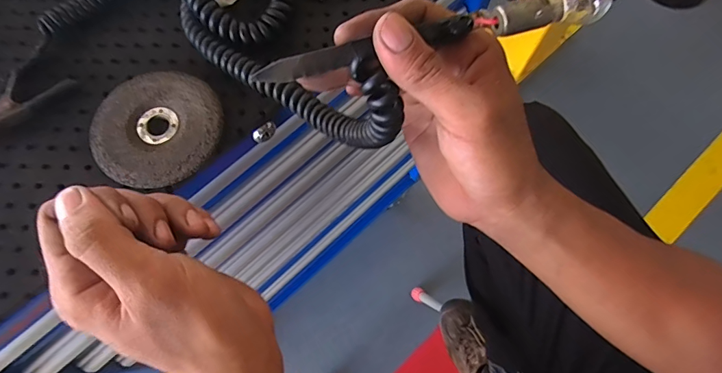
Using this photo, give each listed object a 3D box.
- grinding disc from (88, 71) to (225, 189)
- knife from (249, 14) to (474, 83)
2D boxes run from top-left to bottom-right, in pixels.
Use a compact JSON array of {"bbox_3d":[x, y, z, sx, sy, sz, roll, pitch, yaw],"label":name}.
[{"bbox_3d":[-0.157,-0.045,0.327,0.098,0.012,0.094,0,70,1],"label":"grinding disc"},{"bbox_3d":[0.004,-0.070,0.219,0.115,0.011,0.011,-17,70,-8],"label":"knife"}]

